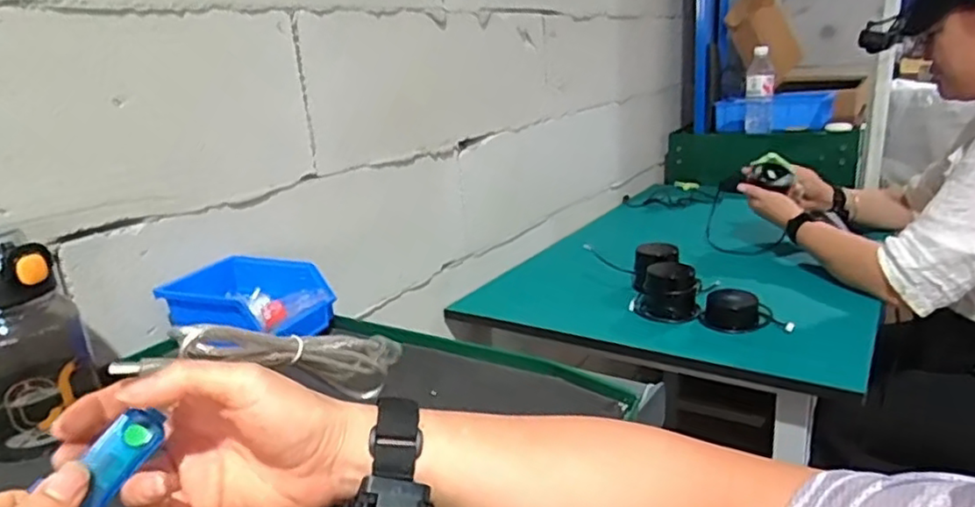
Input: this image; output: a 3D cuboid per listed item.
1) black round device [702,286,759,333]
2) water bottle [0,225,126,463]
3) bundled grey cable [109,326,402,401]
[{"bbox_3d":[0.349,0.081,0.903,0.076,0.042,0.065,6,21,28],"label":"black round device"},{"bbox_3d":[-0.363,0.067,0.499,0.078,0.162,0.103,11,24,39],"label":"water bottle"},{"bbox_3d":[-0.120,0.062,0.366,0.164,0.037,0.019,15,2,-41],"label":"bundled grey cable"}]

